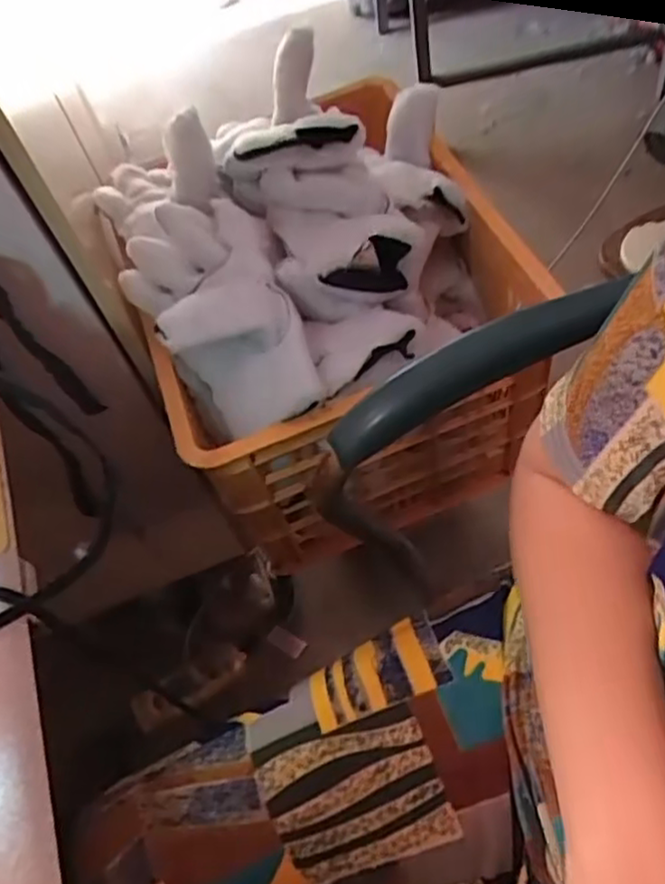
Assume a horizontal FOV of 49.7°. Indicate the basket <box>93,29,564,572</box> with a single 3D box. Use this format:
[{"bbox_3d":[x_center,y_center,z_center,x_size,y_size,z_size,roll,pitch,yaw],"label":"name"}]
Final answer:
[{"bbox_3d":[-0.007,-0.158,0.797,0.384,0.355,0.389,-22,57,-4],"label":"basket"}]

